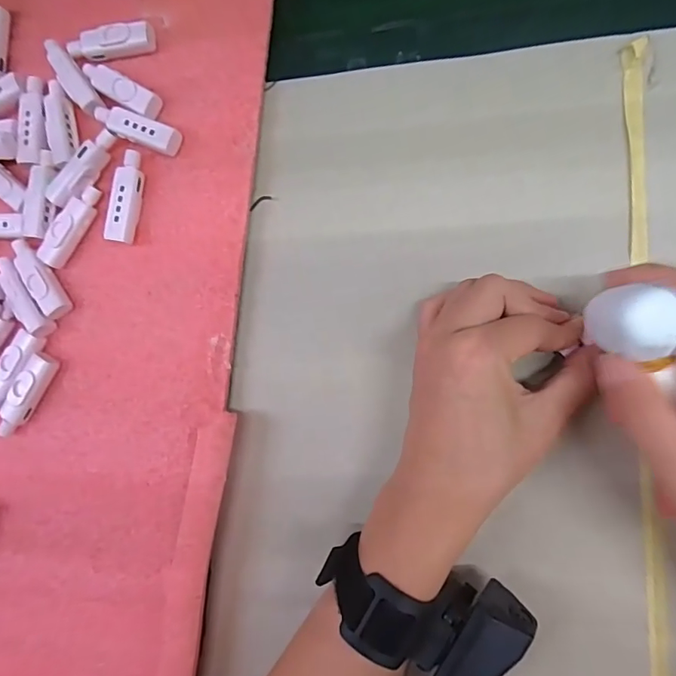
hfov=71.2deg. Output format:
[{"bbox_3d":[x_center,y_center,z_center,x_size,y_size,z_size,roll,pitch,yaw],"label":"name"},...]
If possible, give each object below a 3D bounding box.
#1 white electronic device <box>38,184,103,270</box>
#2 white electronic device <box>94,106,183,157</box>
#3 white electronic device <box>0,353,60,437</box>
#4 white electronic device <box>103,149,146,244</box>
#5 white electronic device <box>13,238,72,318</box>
[{"bbox_3d":[-0.170,-0.071,0.295,0.017,0.008,0.055,30,92,8],"label":"white electronic device"},{"bbox_3d":[-0.124,-0.129,0.292,0.058,0.011,0.017,26,91,8],"label":"white electronic device"},{"bbox_3d":[-0.196,0.037,0.296,0.015,0.013,0.056,32,92,8],"label":"white electronic device"},{"bbox_3d":[-0.130,-0.087,0.291,0.015,0.014,0.057,9,89,8],"label":"white electronic device"},{"bbox_3d":[-0.188,-0.039,0.300,0.017,0.010,0.055,-33,84,5],"label":"white electronic device"}]

